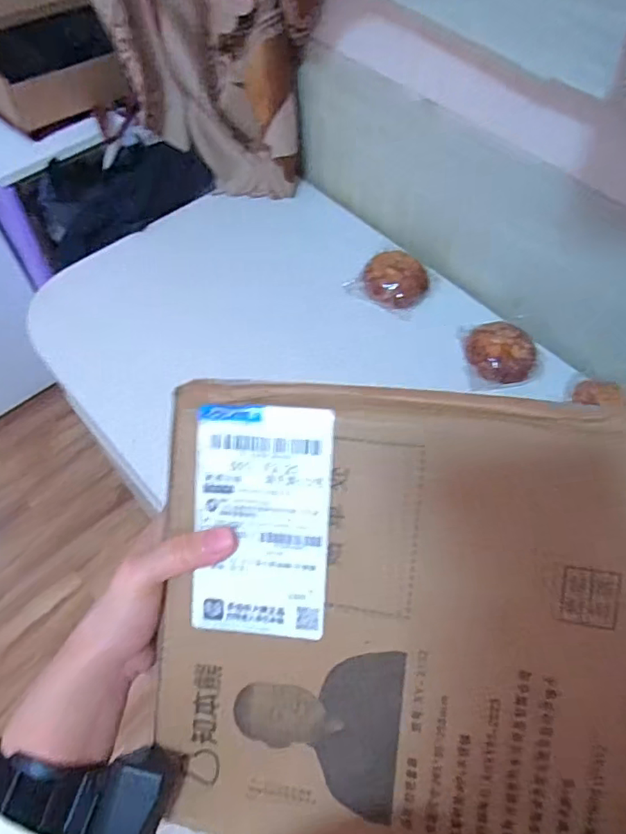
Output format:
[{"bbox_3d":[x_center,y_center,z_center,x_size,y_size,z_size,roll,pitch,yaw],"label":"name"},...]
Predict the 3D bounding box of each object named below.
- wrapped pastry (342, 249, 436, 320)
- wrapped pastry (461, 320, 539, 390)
[{"bbox_3d":[0.132,-0.227,0.902,0.133,0.063,0.111,22,60,11],"label":"wrapped pastry"},{"bbox_3d":[0.282,-0.101,0.808,0.108,0.045,0.109,-2,58,-3],"label":"wrapped pastry"}]

